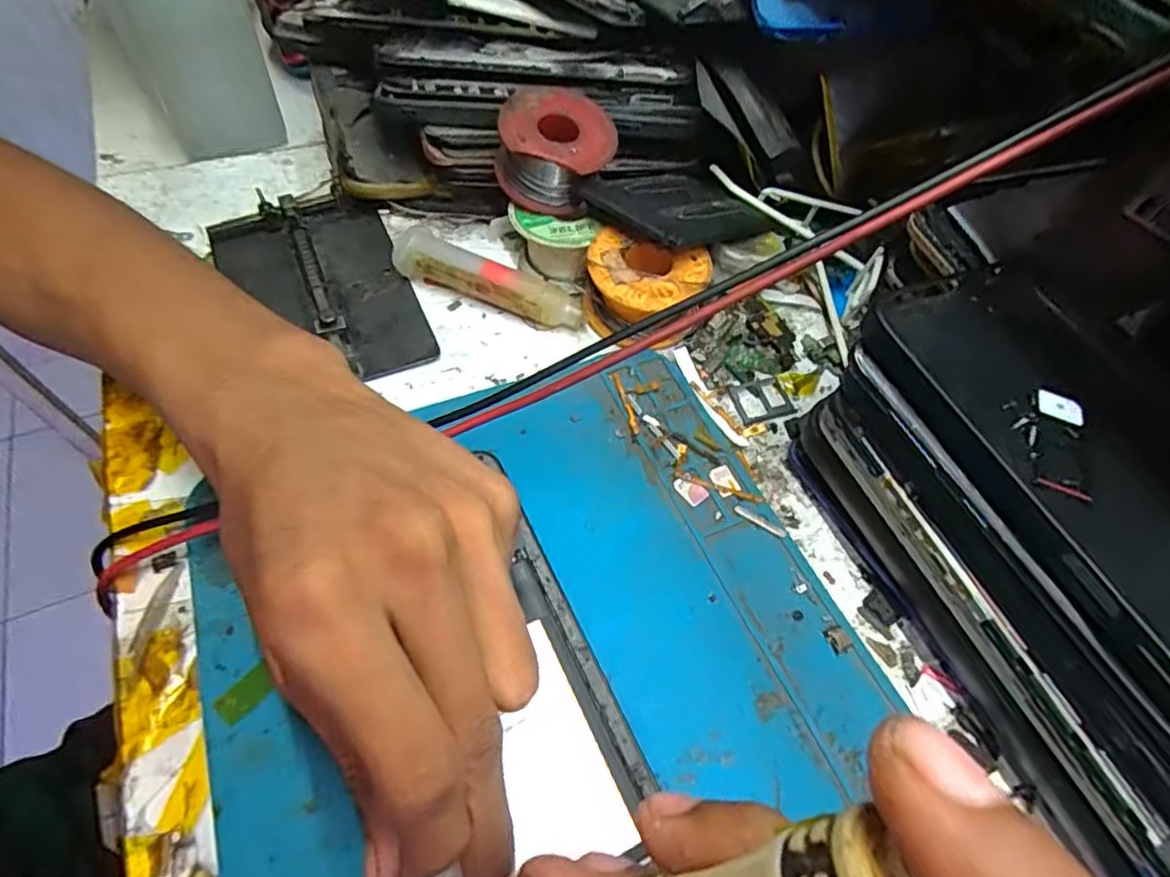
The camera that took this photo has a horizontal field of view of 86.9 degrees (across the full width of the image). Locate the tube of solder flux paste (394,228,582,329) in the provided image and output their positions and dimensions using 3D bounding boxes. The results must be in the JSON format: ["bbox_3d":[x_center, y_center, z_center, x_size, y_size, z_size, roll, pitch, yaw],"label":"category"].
[{"bbox_3d":[-0.042,-0.072,0.281,0.087,0.021,0.017,17,56,7],"label":"tube of solder flux paste"}]

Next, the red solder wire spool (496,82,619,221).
[{"bbox_3d":[-0.013,-0.134,0.288,0.052,0.034,0.051,2,55,-3],"label":"red solder wire spool"}]

